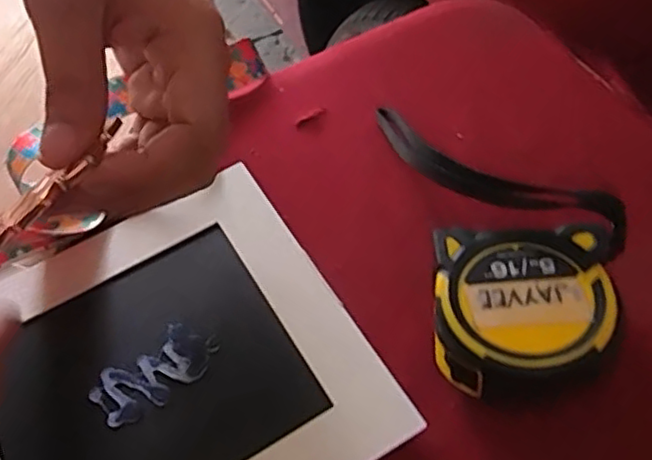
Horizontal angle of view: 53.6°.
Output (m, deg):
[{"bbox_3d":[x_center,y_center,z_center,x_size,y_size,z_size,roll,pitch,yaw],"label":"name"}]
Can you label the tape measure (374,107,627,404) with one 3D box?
[{"bbox_3d":[0.073,0.006,0.260,0.074,0.044,0.129,-8,54,0],"label":"tape measure"}]

